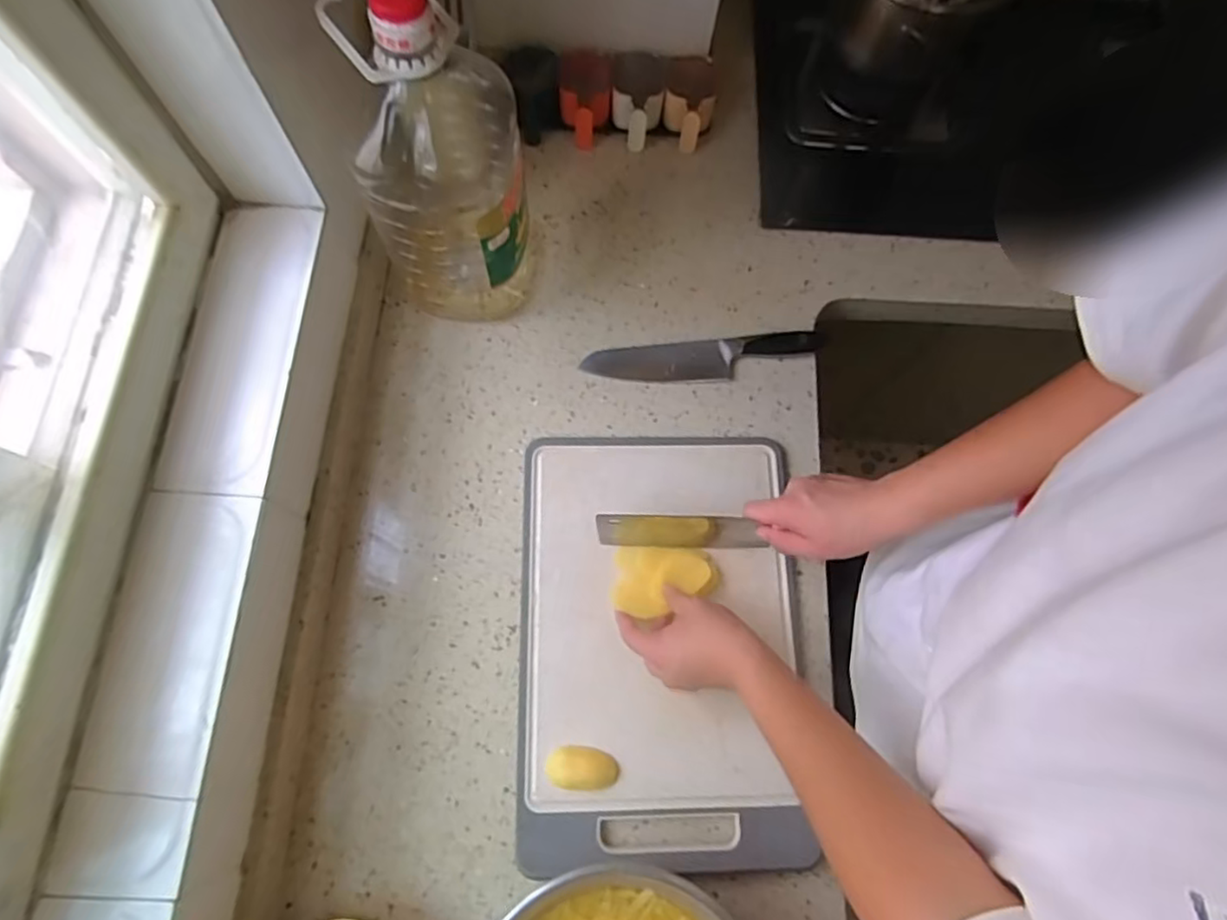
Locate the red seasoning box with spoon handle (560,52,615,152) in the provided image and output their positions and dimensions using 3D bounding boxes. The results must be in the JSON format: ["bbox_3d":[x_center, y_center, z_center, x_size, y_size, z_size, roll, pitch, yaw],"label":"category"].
[{"bbox_3d":[-0.036,-0.463,0.834,0.066,0.067,0.101,2,72,-2],"label":"red seasoning box with spoon handle"}]

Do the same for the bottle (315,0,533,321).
[{"bbox_3d":[-0.163,-0.285,0.634,0.138,0.341,0.153,-3,72,-3],"label":"bottle"}]

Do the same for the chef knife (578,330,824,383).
[{"bbox_3d":[0.107,-0.122,0.764,0.278,0.028,0.051,-3,72,-3],"label":"chef knife"}]

